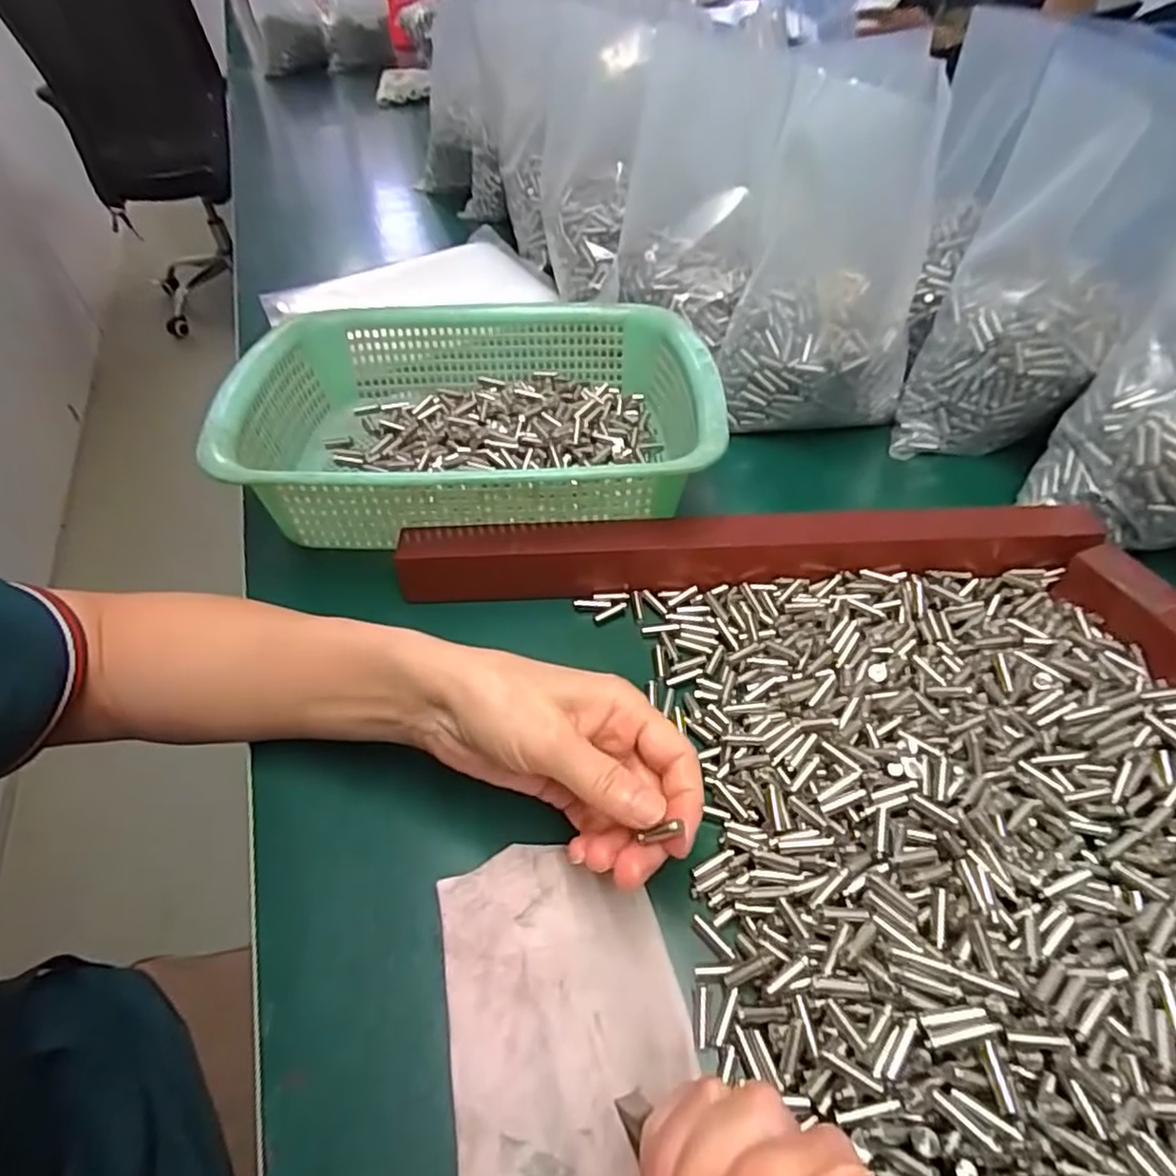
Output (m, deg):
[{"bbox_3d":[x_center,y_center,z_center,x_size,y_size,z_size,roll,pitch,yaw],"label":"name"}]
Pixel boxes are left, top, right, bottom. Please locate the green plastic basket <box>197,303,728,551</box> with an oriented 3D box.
[{"bbox_3d":[-0.068,-0.115,0.447,0.295,0.090,0.220,-4,49,0],"label":"green plastic basket"}]

